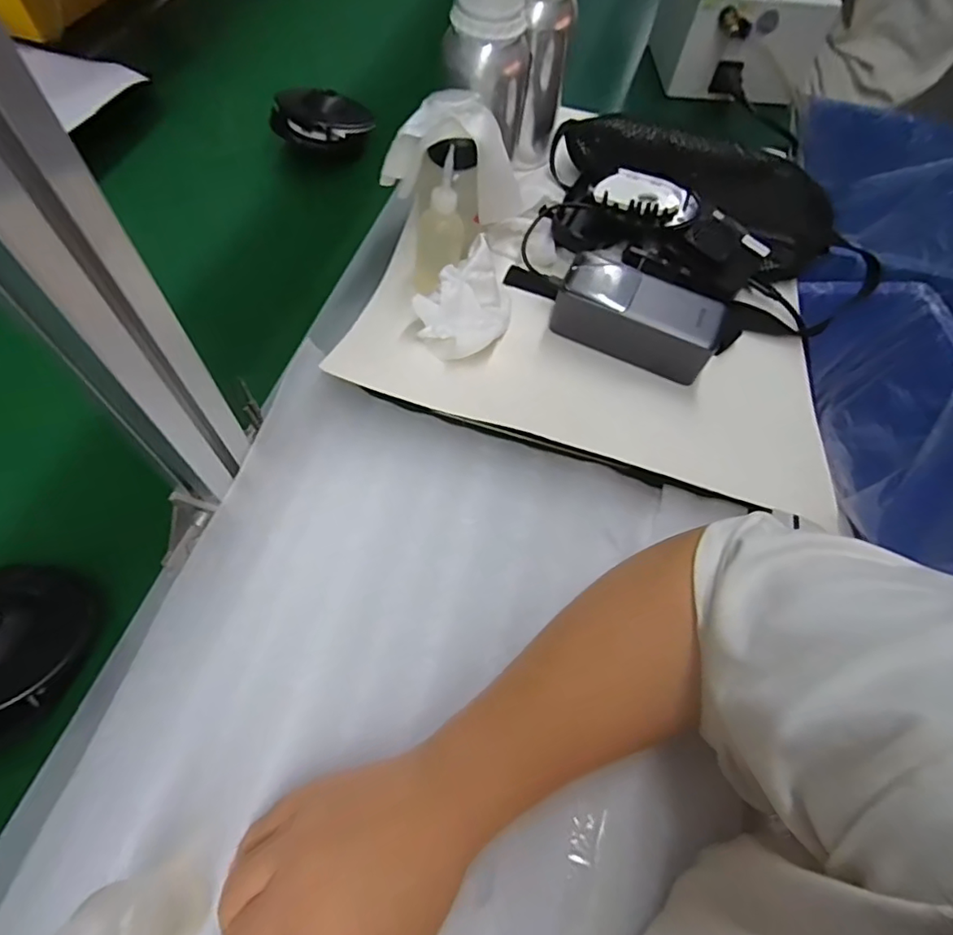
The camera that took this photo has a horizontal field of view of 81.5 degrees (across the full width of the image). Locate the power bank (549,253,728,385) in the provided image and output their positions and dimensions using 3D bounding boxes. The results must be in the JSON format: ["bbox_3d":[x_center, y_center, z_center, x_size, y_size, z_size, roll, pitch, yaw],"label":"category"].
[{"bbox_3d":[0.134,-0.126,0.454,0.133,0.049,0.055,24,63,9],"label":"power bank"}]

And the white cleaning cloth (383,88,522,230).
[{"bbox_3d":[-0.017,-0.249,0.446,0.112,0.081,0.045,8,62,1],"label":"white cleaning cloth"}]

